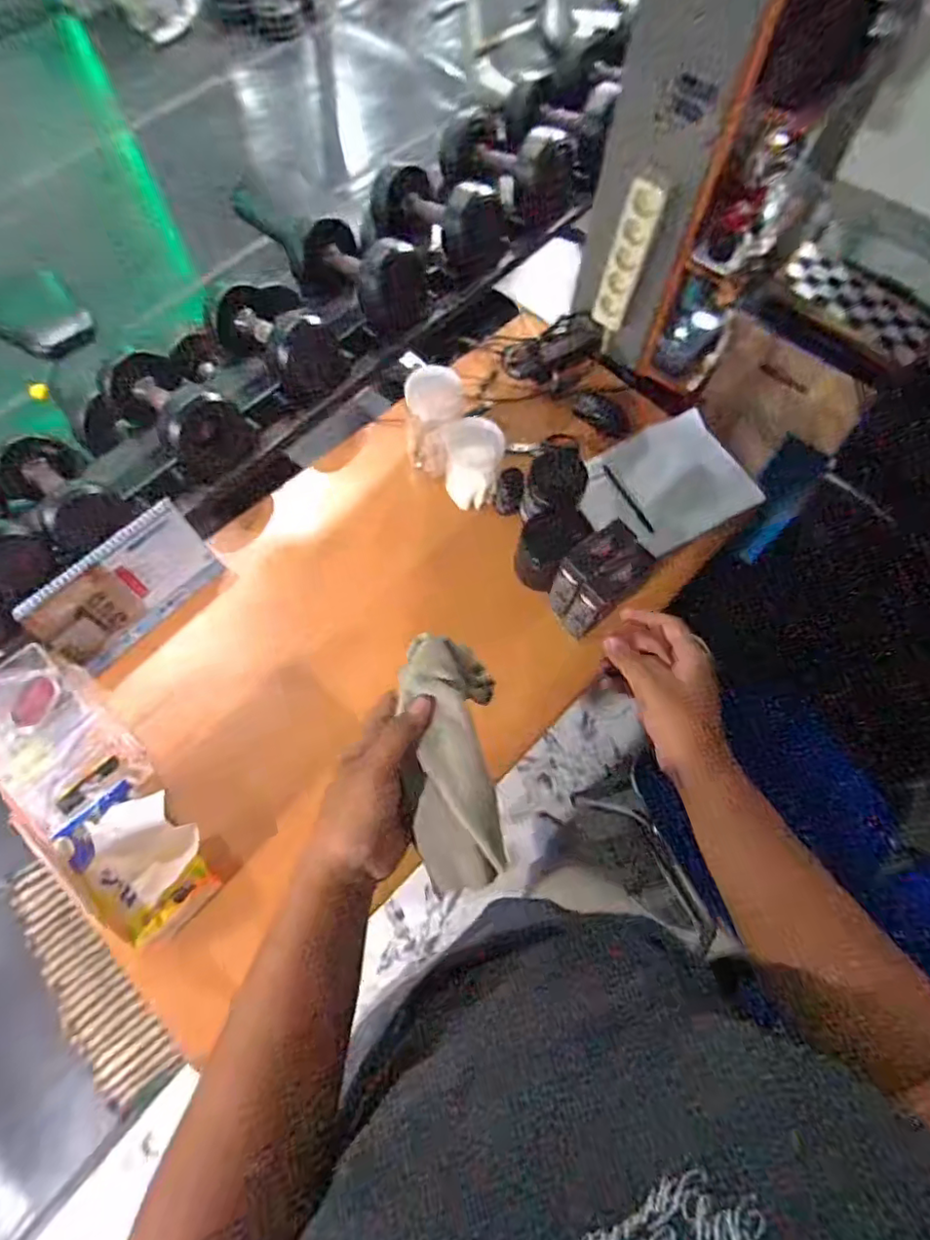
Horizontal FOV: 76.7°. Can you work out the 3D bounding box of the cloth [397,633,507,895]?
[{"bbox_3d":[-0.008,0.105,0.441,0.066,0.041,0.184,-6,81,-5],"label":"cloth"}]

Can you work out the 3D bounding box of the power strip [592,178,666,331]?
[{"bbox_3d":[0.282,-0.632,1.039,0.058,0.250,0.032,18,67,6],"label":"power strip"}]

